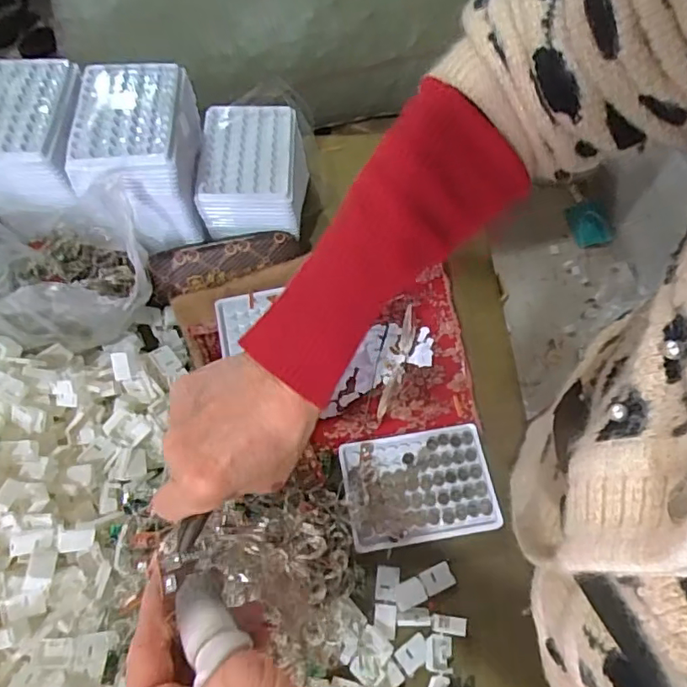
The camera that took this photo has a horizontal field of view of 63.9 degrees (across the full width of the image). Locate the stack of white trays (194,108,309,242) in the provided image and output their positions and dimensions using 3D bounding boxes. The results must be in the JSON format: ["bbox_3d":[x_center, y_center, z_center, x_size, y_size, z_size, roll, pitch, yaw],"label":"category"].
[{"bbox_3d":[-0.087,-0.178,0.556,0.102,0.070,0.122,-2,62,1],"label":"stack of white trays"}]

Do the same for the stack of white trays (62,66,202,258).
[{"bbox_3d":[-0.183,-0.175,0.518,0.087,0.122,0.128,-1,62,1],"label":"stack of white trays"}]

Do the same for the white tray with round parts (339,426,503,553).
[{"bbox_3d":[0.067,0.123,0.484,0.129,0.018,0.094,-9,63,-3],"label":"white tray with round parts"}]

